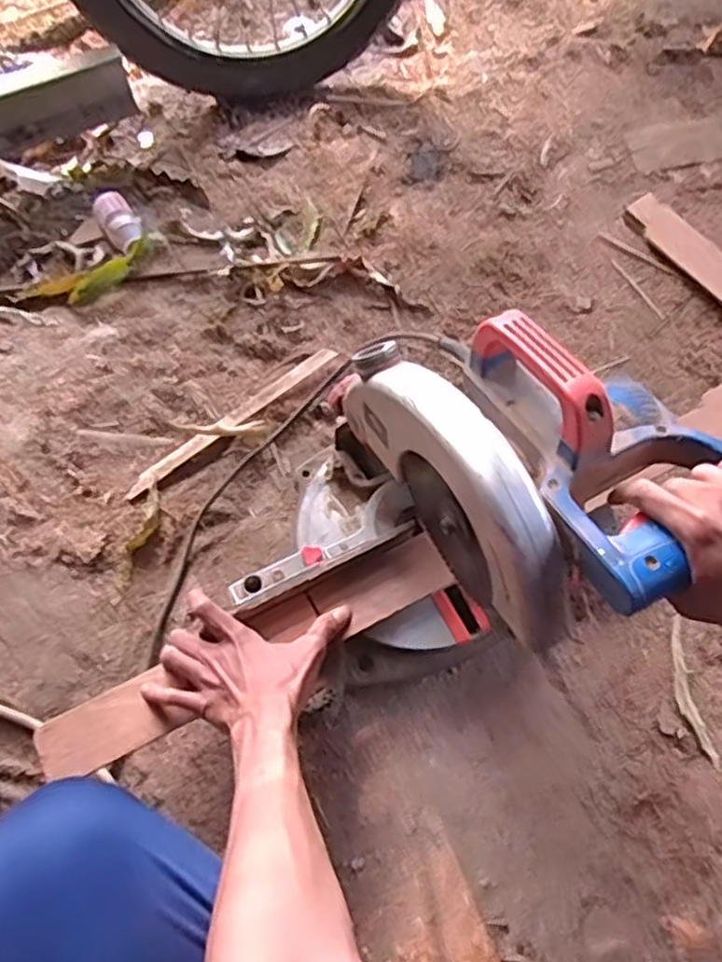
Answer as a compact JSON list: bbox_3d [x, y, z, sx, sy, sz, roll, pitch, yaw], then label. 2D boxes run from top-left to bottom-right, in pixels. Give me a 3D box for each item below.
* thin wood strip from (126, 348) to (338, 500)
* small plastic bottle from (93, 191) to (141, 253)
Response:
[{"bbox_3d":[-0.135,-0.066,0.788,0.264,0.004,0.020,-37,67,-15],"label":"thin wood strip"},{"bbox_3d":[-0.288,-0.311,0.874,0.041,0.032,0.091,-28,72,-11],"label":"small plastic bottle"}]

